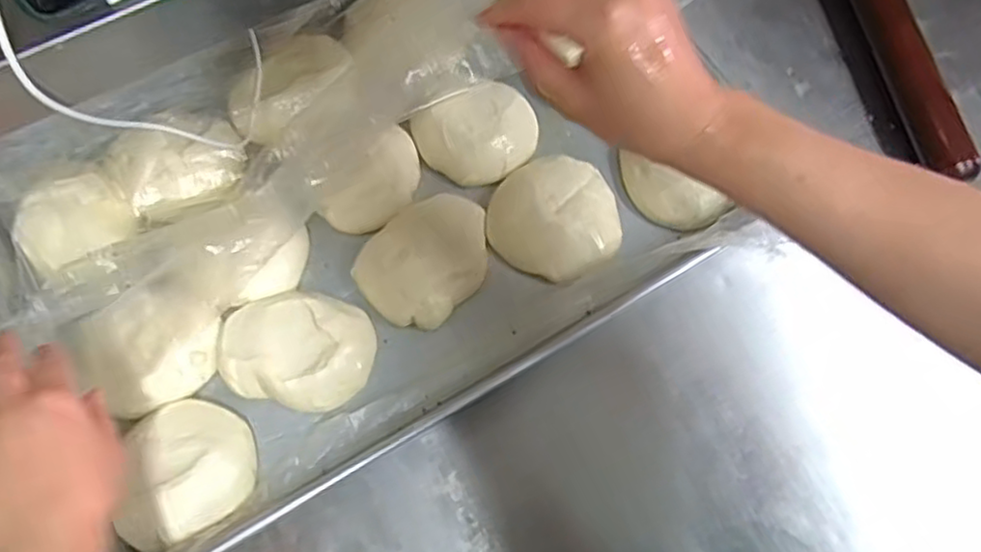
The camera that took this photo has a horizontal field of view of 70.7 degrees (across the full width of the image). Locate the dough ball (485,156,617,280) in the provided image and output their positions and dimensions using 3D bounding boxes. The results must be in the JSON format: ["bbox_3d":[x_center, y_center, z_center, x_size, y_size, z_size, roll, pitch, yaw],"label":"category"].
[{"bbox_3d":[0.058,-0.053,0.577,0.112,0.030,0.105,22,73,9],"label":"dough ball"}]

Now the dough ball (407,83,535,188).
[{"bbox_3d":[-0.011,-0.120,0.599,0.102,0.031,0.078,-17,71,-4],"label":"dough ball"}]

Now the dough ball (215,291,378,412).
[{"bbox_3d":[-0.152,0.055,0.540,0.118,0.031,0.088,12,71,6],"label":"dough ball"}]

